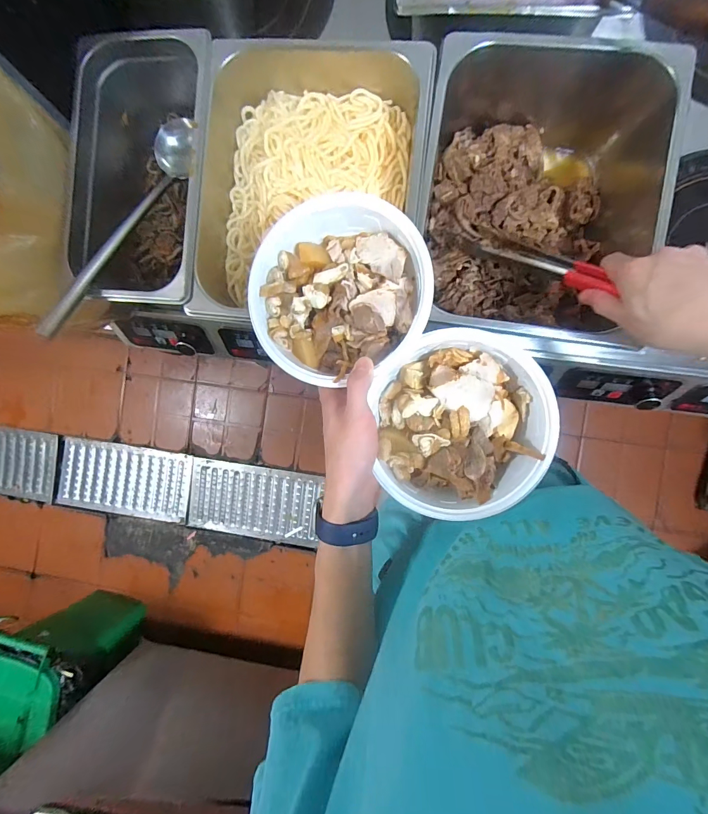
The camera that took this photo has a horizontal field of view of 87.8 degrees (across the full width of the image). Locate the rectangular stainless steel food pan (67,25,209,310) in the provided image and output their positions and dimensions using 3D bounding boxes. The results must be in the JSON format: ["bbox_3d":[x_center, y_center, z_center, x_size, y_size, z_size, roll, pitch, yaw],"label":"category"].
[{"bbox_3d":[-0.254,-0.293,0.487,0.178,0.121,0.334,5,91,5],"label":"rectangular stainless steel food pan"}]

